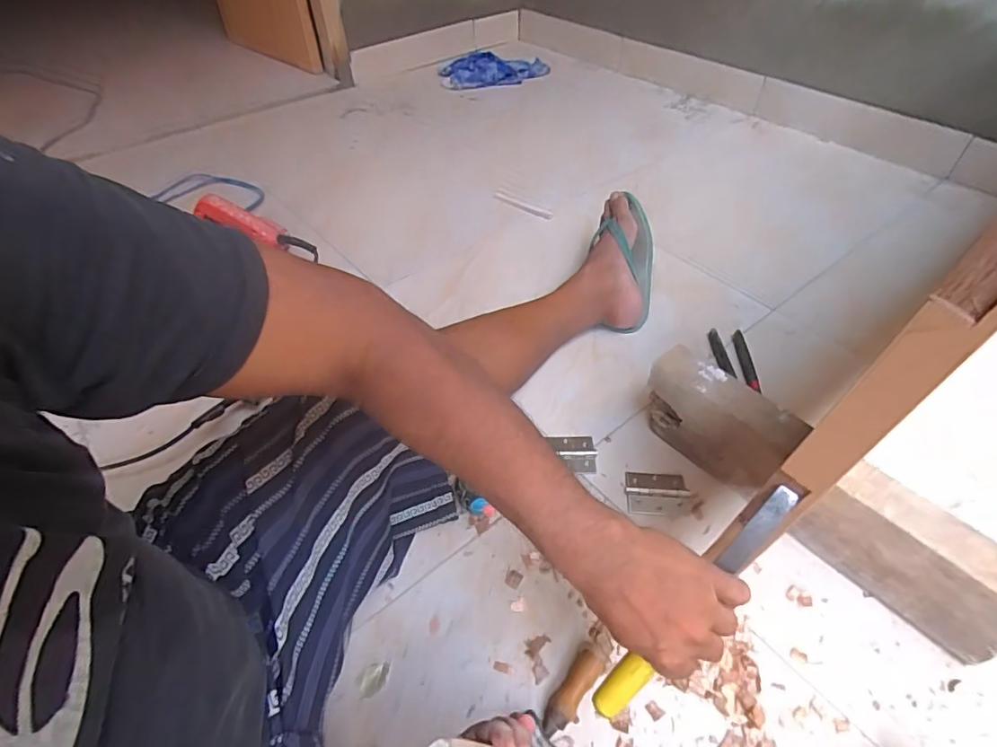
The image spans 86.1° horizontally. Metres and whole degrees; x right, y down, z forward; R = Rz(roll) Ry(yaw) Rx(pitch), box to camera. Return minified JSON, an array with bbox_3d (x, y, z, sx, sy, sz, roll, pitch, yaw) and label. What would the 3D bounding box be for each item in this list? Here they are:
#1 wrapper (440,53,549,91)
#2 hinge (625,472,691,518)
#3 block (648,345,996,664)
[{"bbox_3d":[-0.020,-0.940,1.652,0.344,0.066,0.113,4,48,5],"label":"wrapper"},{"bbox_3d":[0.202,0.152,0.678,0.074,0.009,0.062,3,48,4],"label":"hinge"},{"bbox_3d":[0.359,0.129,0.625,0.072,0.118,0.429,-35,56,-26],"label":"block"}]

